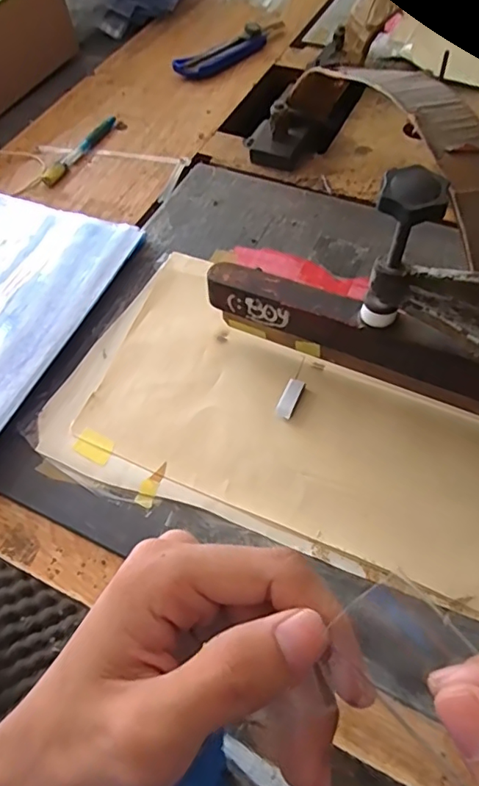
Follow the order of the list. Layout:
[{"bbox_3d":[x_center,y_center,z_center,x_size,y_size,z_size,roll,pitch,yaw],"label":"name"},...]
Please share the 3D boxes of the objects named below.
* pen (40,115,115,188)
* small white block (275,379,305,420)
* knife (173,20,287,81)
[{"bbox_3d":[-0.180,-0.276,0.594,0.013,0.011,0.127,20,59,16],"label":"pen"},{"bbox_3d":[0.038,0.005,0.392,0.013,0.006,0.032,19,59,15],"label":"small white block"},{"bbox_3d":[-0.001,-0.456,0.687,0.179,0.026,0.042,-36,62,-20],"label":"knife"}]

